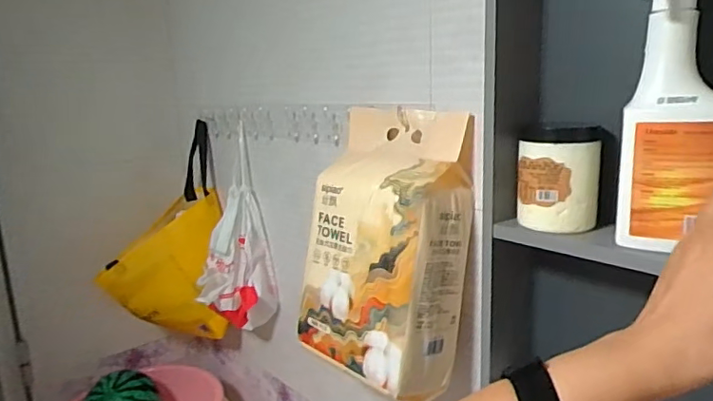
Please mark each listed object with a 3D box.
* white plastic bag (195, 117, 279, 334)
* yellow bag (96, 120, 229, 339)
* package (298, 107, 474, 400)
[{"bbox_3d":[-0.218,0.080,1.036,0.102,0.335,0.121,3,13,24],"label":"white plastic bag"},{"bbox_3d":[-0.402,0.094,1.112,0.234,0.399,0.198,-4,12,-9],"label":"yellow bag"},{"bbox_3d":[0.034,0.056,0.706,0.137,0.315,0.199,-12,16,-42],"label":"package"}]

